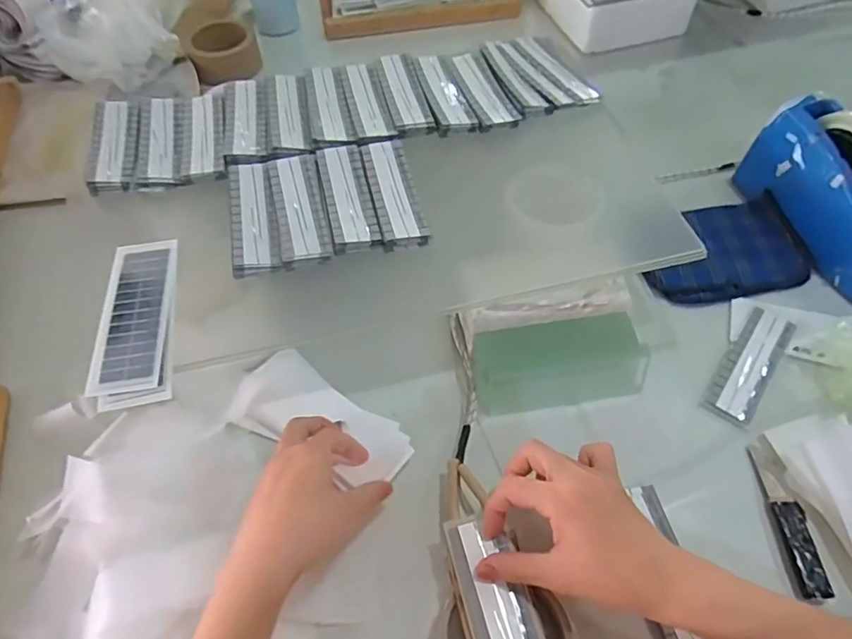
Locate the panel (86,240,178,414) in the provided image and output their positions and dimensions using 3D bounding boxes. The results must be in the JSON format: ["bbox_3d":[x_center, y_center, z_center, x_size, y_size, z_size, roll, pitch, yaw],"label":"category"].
[{"bbox_3d":[-0.229,-0.002,0.448,0.056,0.009,0.154,-11,56,-5],"label":"panel"}]

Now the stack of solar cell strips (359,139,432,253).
[{"bbox_3d":[-0.029,-0.117,0.514,0.040,0.013,0.126,-12,57,-6],"label":"stack of solar cell strips"}]

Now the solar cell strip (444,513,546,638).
[{"bbox_3d":[0.049,0.197,0.376,0.047,0.006,0.133,-15,56,-10],"label":"solar cell strip"}]

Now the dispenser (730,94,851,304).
[{"bbox_3d":[0.413,-0.120,0.557,0.061,0.105,0.216,-21,60,-13],"label":"dispenser"}]

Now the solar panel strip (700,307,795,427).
[{"bbox_3d":[0.296,0.040,0.517,0.040,0.008,0.130,34,63,19],"label":"solar panel strip"}]

